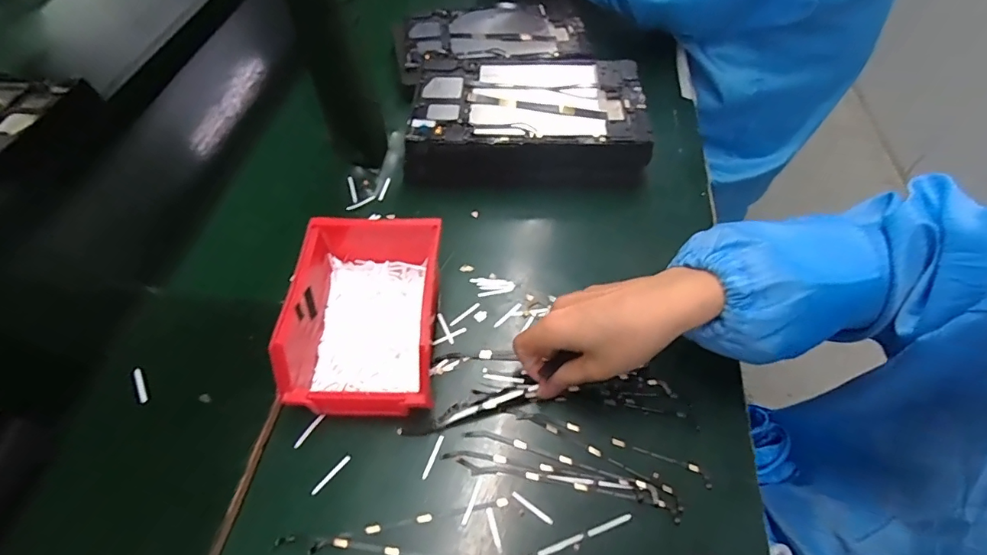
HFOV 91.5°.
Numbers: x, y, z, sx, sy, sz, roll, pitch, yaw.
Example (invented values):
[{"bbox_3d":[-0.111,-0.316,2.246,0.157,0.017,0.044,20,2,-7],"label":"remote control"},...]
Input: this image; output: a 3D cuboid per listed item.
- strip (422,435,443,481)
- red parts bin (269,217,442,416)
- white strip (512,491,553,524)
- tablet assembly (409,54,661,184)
[{"bbox_3d":[-0.044,0.129,0.347,0.004,0.004,0.032,17,56,12],"label":"strip"},{"bbox_3d":[-0.099,0.031,0.374,0.112,0.072,0.139,1,54,1],"label":"red parts bin"},{"bbox_3d":[0.027,0.156,0.327,0.032,0.004,0.004,30,60,20],"label":"white strip"},{"bbox_3d":[0.032,-0.173,0.529,0.242,0.062,0.187,-3,54,-2],"label":"tablet assembly"}]

